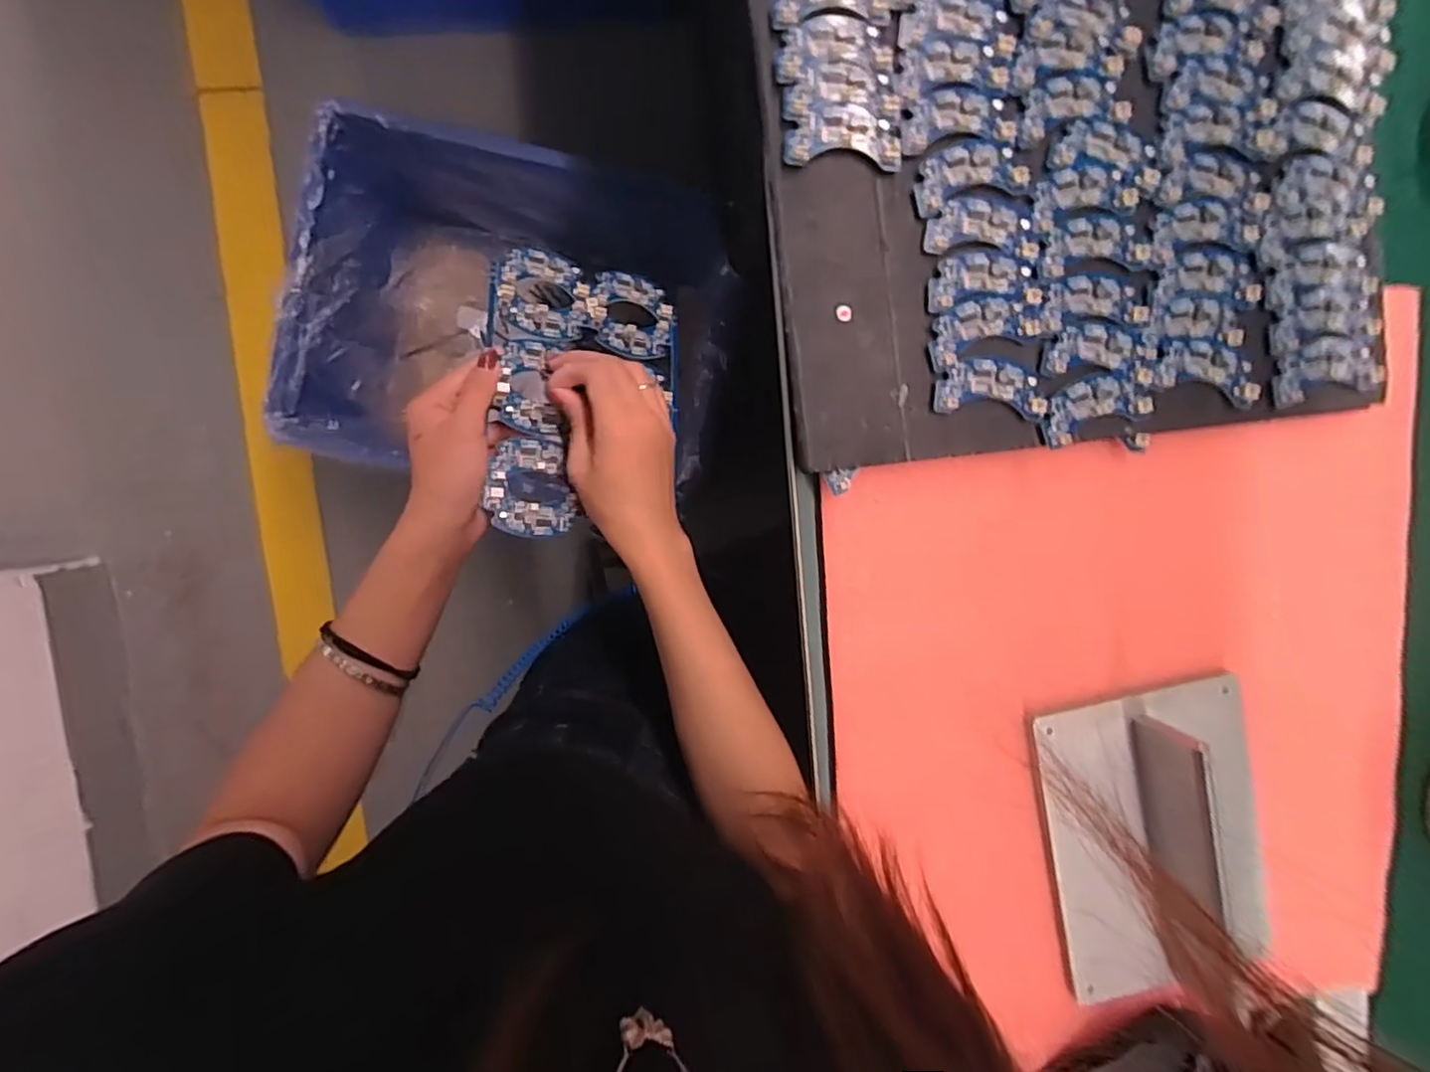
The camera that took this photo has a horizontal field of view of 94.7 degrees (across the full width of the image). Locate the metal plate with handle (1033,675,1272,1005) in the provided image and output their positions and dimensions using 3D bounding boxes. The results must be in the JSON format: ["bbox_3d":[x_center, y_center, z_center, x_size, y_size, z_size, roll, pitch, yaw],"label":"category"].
[{"bbox_3d":[0.290,0.200,0.408,0.140,0.060,0.196,-13,95,-4],"label":"metal plate with handle"}]

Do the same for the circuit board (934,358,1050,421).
[{"bbox_3d":[0.162,-0.086,0.383,0.064,0.010,0.031,4,93,-6],"label":"circuit board"}]

